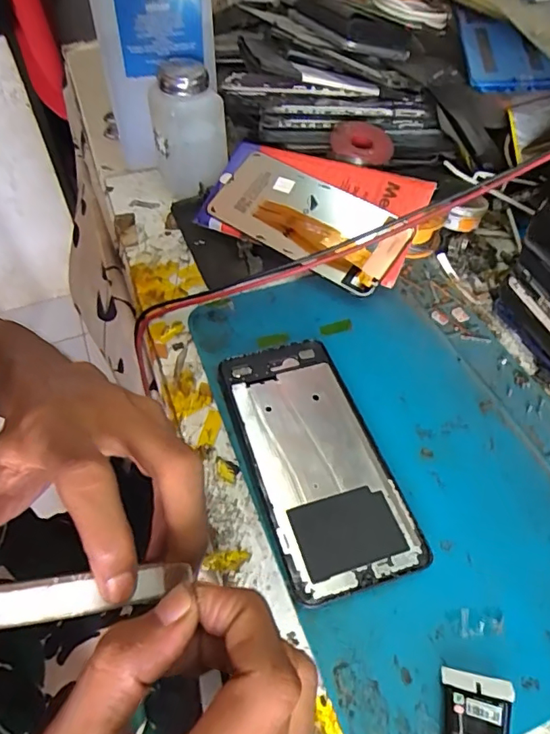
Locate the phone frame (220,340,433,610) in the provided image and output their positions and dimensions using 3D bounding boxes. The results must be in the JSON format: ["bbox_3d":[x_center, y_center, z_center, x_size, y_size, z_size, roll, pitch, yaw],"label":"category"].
[{"bbox_3d":[0.022,0.050,0.298,0.073,0.008,0.159,-16,53,-11],"label":"phone frame"}]

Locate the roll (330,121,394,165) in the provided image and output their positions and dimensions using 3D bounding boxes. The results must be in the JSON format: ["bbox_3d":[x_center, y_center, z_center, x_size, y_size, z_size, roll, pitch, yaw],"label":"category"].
[{"bbox_3d":[0.073,-0.188,0.430,0.052,0.014,0.045,13,53,12],"label":"roll"}]

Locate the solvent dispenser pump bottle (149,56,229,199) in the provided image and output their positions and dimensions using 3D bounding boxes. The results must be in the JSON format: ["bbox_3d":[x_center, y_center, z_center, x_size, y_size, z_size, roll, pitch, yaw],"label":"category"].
[{"bbox_3d":[-0.075,-0.203,0.449,0.062,0.098,0.056,-12,52,-8],"label":"solvent dispenser pump bottle"}]

